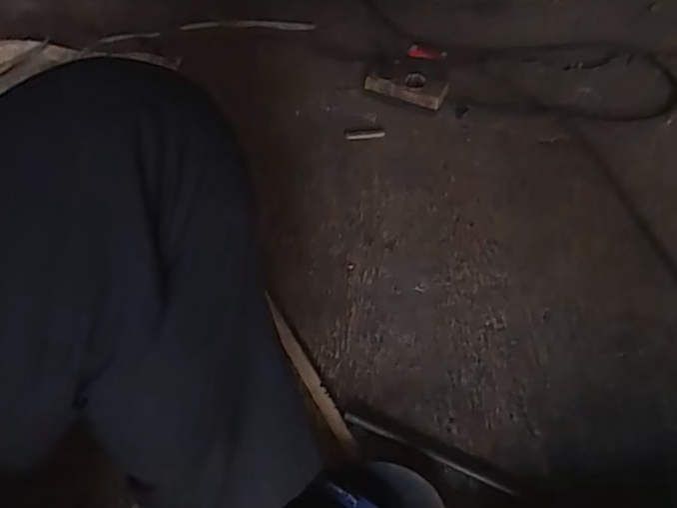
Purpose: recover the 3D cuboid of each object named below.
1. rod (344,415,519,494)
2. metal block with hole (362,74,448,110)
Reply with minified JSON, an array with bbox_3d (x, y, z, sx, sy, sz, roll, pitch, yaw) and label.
[{"bbox_3d":[0.098,0.218,0.613,0.194,0.010,0.012,20,54,15],"label":"rod"},{"bbox_3d":[0.114,-0.283,0.938,0.132,0.030,0.043,19,51,16],"label":"metal block with hole"}]

